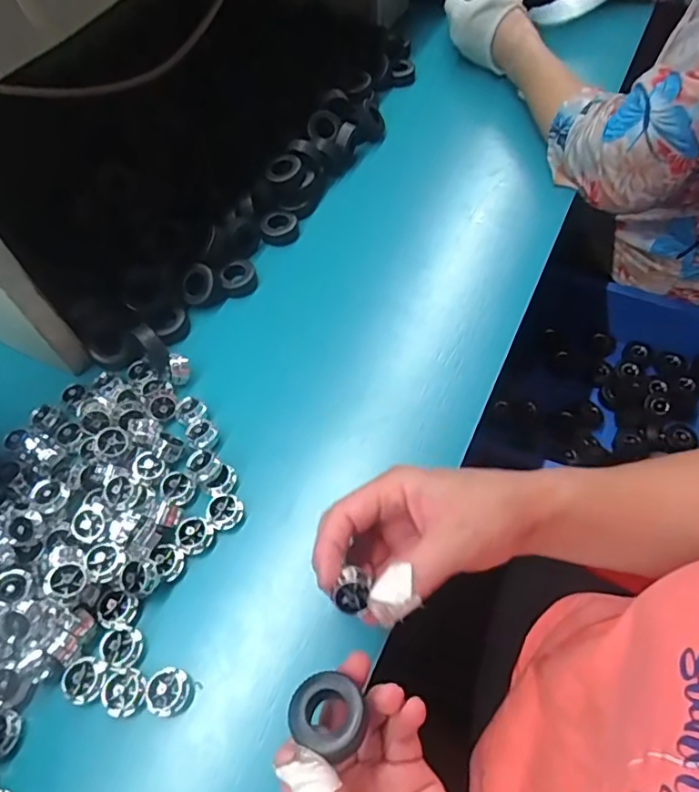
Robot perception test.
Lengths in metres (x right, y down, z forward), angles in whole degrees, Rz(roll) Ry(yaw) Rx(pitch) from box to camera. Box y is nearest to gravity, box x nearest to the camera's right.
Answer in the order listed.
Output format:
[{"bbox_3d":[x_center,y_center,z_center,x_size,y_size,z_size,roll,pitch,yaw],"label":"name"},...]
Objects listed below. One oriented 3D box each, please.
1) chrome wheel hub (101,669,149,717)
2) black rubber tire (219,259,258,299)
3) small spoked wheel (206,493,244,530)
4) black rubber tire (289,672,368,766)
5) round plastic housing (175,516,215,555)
[{"bbox_3d":[-0.133,0.175,0.333,0.026,0.007,0.023,-16,59,-8],"label":"chrome wheel hub"},{"bbox_3d":[-0.099,-0.105,0.506,0.033,0.011,0.032,-18,59,-10],"label":"black rubber tire"},{"bbox_3d":[-0.087,0.081,0.394,0.025,0.009,0.024,-1,58,1],"label":"small spoked wheel"},{"bbox_3d":[-0.011,0.152,0.272,0.035,0.009,0.033,20,61,8],"label":"black rubber tire"},{"bbox_3d":[-0.106,0.095,0.383,0.023,0.008,0.023,-1,58,1],"label":"round plastic housing"}]

